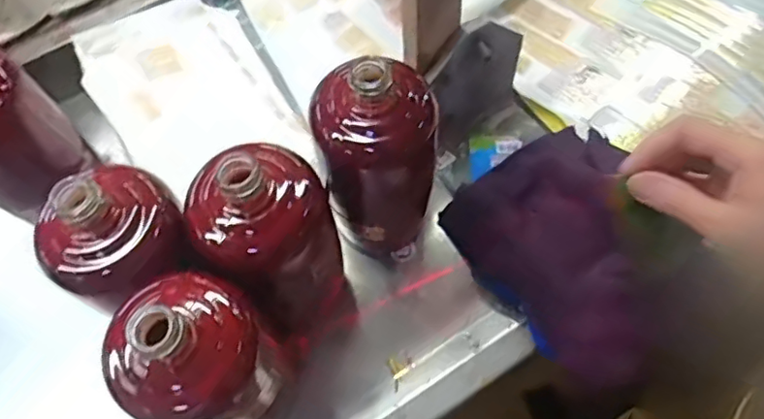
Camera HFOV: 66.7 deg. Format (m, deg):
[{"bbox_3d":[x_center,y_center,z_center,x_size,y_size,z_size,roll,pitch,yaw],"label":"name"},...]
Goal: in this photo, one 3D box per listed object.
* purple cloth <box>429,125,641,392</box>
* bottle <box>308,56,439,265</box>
[{"bbox_3d":[0.152,0.025,0.458,0.157,0.060,0.183,-33,70,-12],"label":"purple cloth"},{"bbox_3d":[0.000,-0.027,0.415,0.082,0.187,0.076,4,67,3],"label":"bottle"}]

